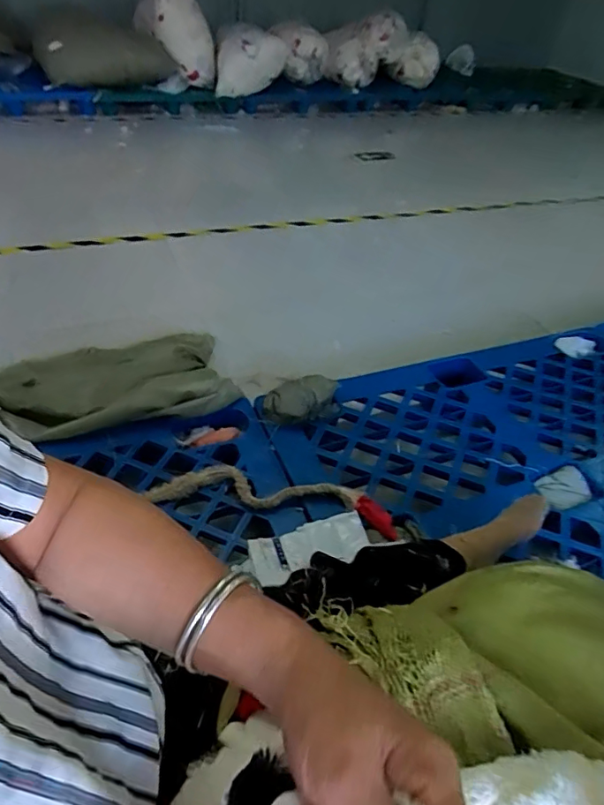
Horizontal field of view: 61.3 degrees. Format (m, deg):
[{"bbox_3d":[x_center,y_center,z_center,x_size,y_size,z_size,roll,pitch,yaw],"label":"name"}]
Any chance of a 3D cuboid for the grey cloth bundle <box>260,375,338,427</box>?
[{"bbox_3d":[0.002,-0.004,1.248,0.191,0.092,0.092,-9,45,-17],"label":"grey cloth bundle"}]

